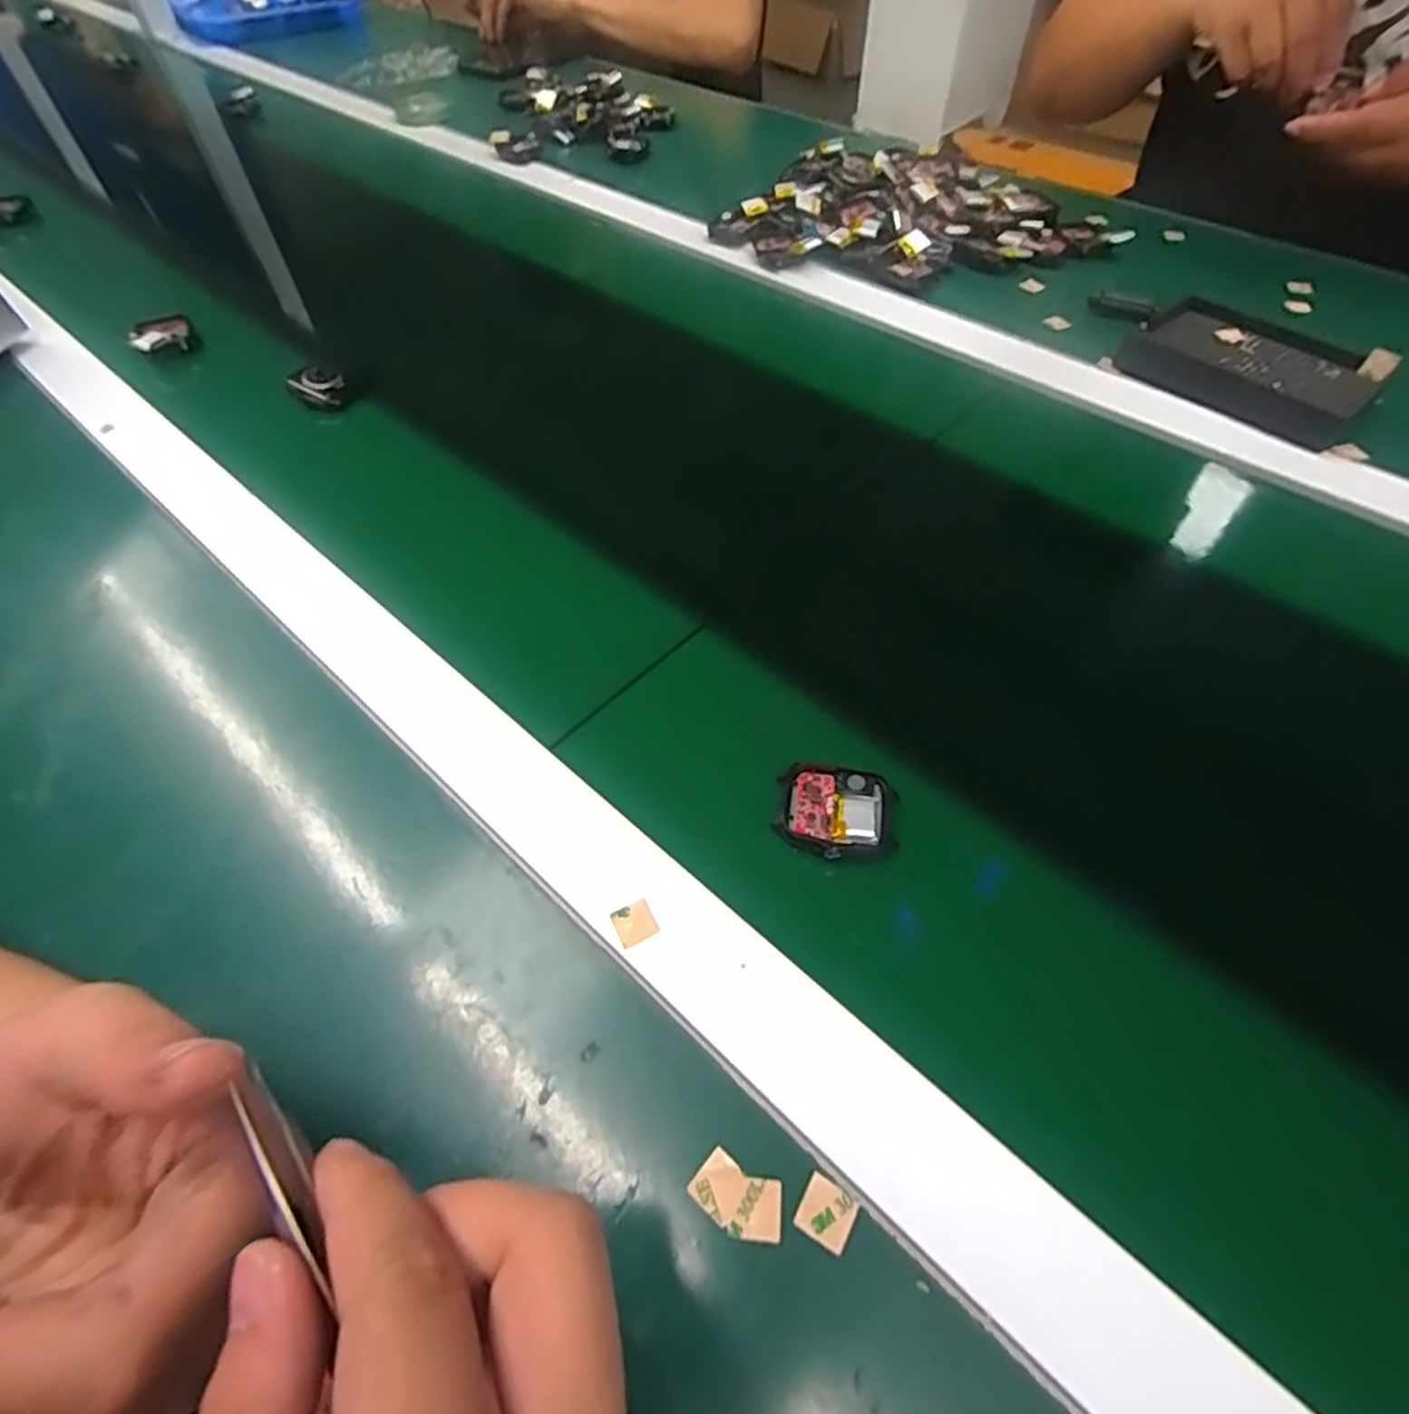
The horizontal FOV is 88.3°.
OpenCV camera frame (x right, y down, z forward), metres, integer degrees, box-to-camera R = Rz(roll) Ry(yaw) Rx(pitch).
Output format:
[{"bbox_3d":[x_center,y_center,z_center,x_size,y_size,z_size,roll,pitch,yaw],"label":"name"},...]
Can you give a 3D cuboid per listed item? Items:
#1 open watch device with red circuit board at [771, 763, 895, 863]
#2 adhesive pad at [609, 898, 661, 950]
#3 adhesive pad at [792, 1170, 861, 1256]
[{"bbox_3d":[0.054,0.042,0.291,0.046,0.006,0.038,5,54,5],"label":"open watch device with red circuit board"},{"bbox_3d":[-0.026,0.080,0.267,0.015,0.004,0.014,-23,57,-17],"label":"adhesive pad"},{"bbox_3d":[0.037,0.151,0.216,0.016,0.004,0.015,27,63,17],"label":"adhesive pad"}]

